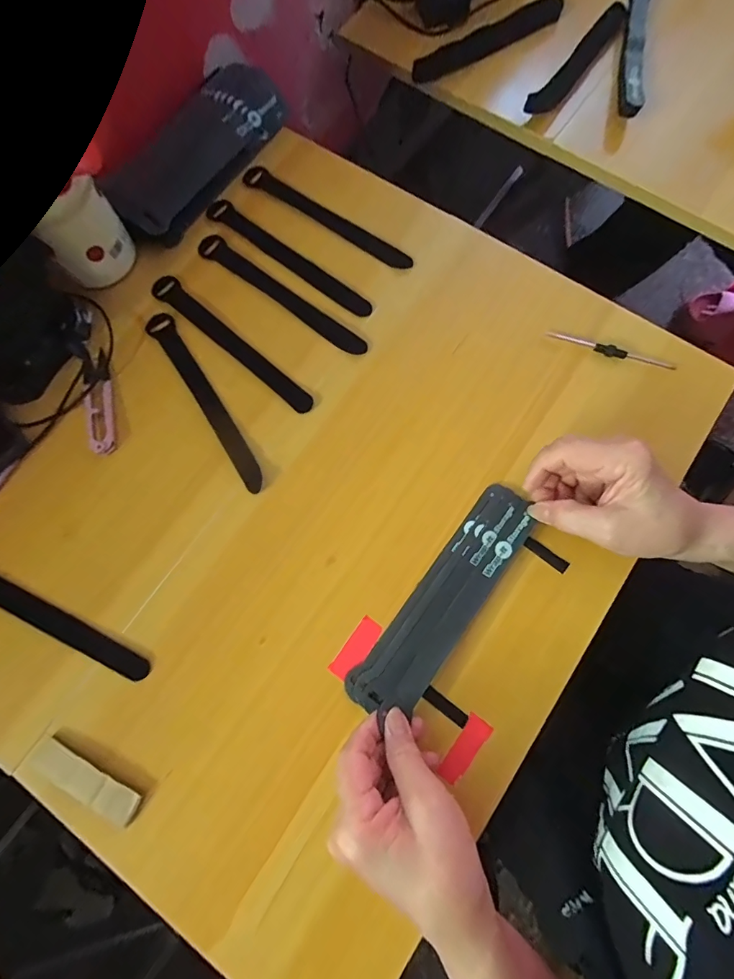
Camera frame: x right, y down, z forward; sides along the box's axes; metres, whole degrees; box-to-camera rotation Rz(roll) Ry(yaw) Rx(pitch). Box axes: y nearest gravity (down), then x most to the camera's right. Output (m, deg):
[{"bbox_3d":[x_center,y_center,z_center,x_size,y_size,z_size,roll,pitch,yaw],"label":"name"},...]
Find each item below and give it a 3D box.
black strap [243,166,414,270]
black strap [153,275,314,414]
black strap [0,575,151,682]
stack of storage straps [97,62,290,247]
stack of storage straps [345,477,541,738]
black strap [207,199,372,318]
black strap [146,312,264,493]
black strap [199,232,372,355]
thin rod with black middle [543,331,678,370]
[{"bbox_3d":[-0.039,-0.261,0.412,0.190,0.006,0.024,36,81,9],"label":"black strap"},{"bbox_3d":[-0.121,-0.132,0.384,0.192,0.004,0.022,39,81,9],"label":"black strap"},{"bbox_3d":[-0.258,0.098,0.340,0.198,0.004,0.022,24,79,7],"label":"black strap"},{"bbox_3d":[-0.163,-0.327,0.414,0.065,0.038,0.197,32,80,8],"label":"stack of storage straps"},{"bbox_3d":[0.062,0.084,0.329,0.049,0.016,0.194,36,83,9],"label":"stack of storage straps"},{"bbox_3d":[-0.075,-0.221,0.403,0.196,0.004,0.023,37,81,9],"label":"black strap"},{"bbox_3d":[-0.142,-0.080,0.372,0.022,0.004,0.191,-32,78,-6],"label":"black strap"},{"bbox_3d":[-0.079,-0.180,0.394,0.193,0.004,0.021,37,81,9],"label":"black strap"},{"bbox_3d":[0.210,-0.120,0.370,0.109,0.008,0.010,17,78,5],"label":"thin rod with black middle"}]

